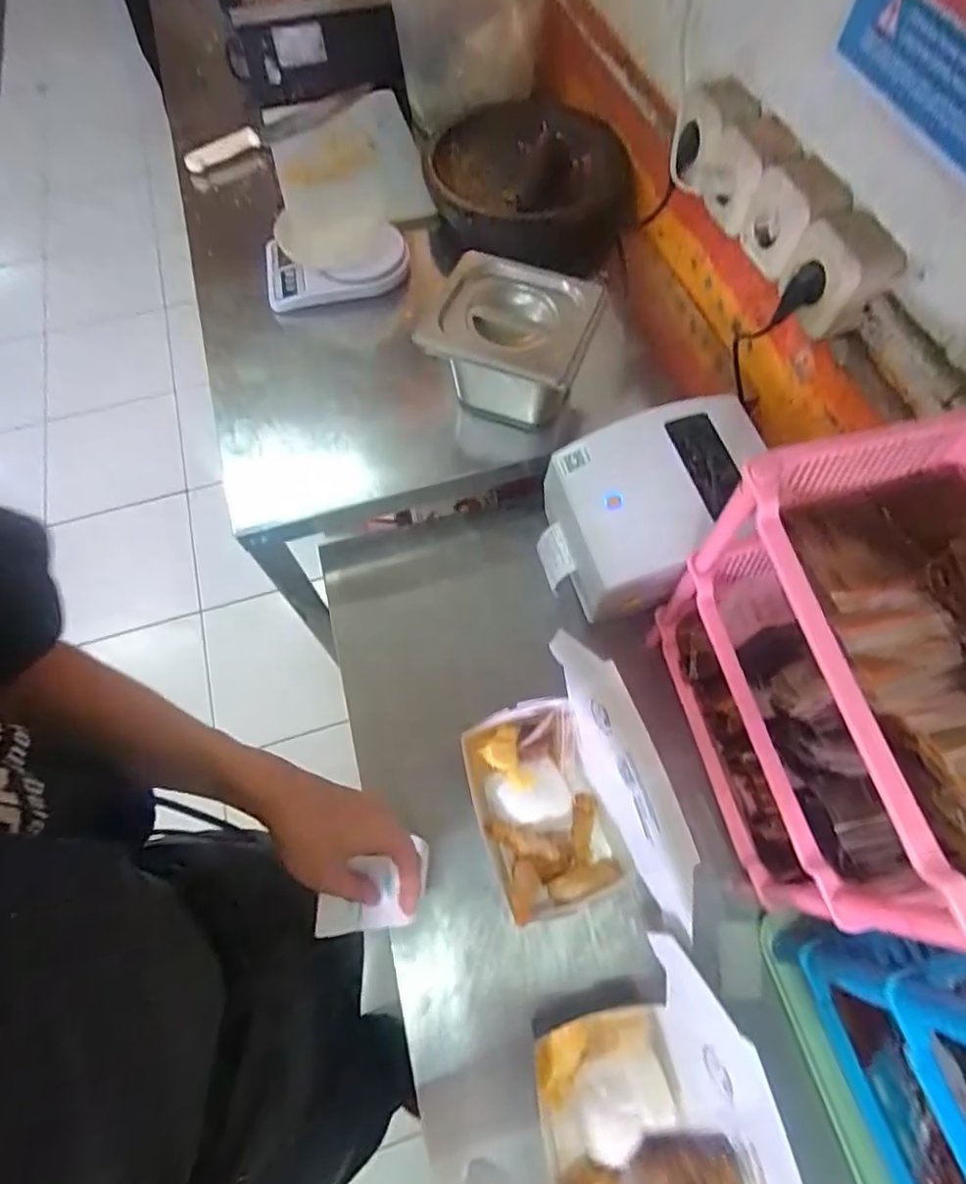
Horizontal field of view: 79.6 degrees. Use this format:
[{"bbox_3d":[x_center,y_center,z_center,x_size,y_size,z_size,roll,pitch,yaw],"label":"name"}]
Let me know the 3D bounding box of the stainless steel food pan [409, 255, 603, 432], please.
[{"bbox_3d":[0.035,-0.294,0.710,0.173,0.150,0.148,17,67,9],"label":"stainless steel food pan"}]

